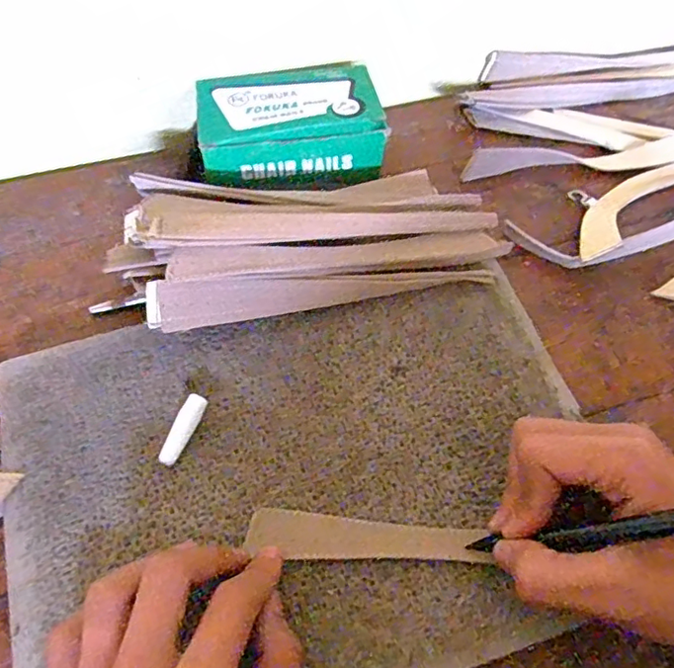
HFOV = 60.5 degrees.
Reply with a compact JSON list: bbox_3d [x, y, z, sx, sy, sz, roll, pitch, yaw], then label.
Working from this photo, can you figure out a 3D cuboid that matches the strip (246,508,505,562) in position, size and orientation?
[{"bbox_3d":[0.016,0.098,0.273,0.112,0.004,0.021,6,56,0],"label":"strip"}]

